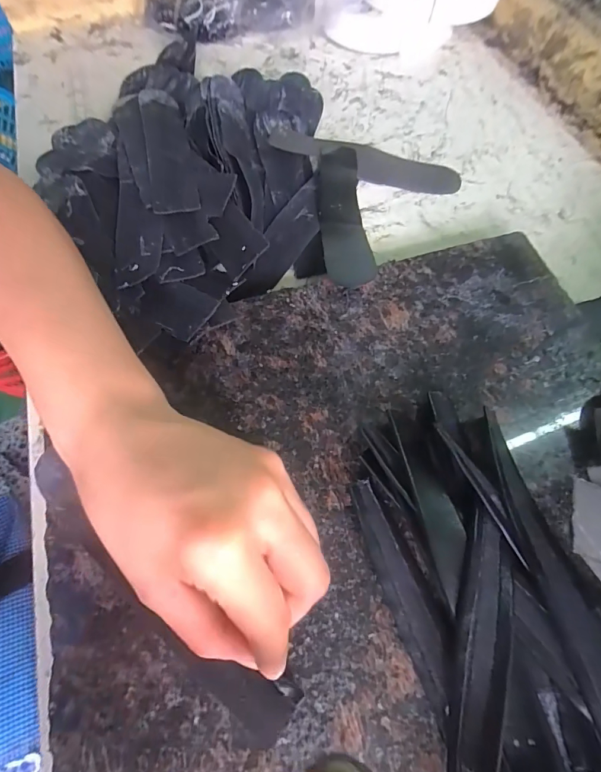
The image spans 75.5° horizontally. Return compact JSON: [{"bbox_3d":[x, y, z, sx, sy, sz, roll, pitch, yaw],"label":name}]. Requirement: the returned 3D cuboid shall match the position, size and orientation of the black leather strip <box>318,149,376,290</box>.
[{"bbox_3d":[0.035,-0.147,0.332,0.041,0.008,0.151,-1,66,-9],"label":"black leather strip"}]

